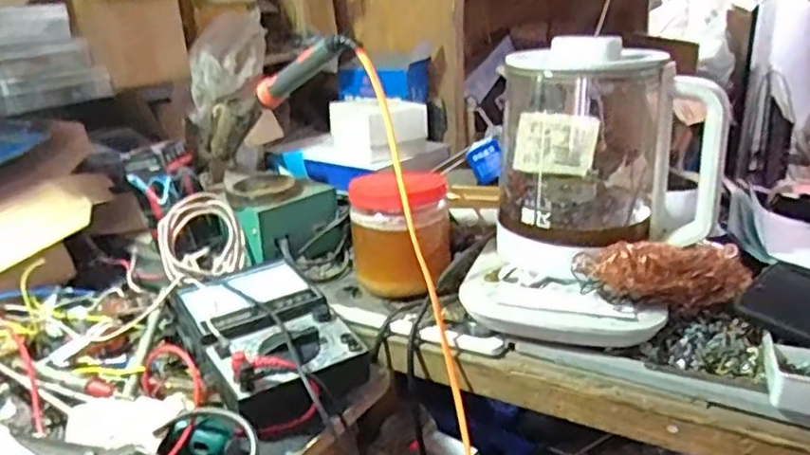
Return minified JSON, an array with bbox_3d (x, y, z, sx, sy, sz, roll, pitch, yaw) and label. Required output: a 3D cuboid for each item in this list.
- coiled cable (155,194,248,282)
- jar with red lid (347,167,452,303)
[{"bbox_3d":[-0.213,0.008,0.681,0.083,0.088,0.031,-8,-13,-33],"label":"coiled cable"},{"bbox_3d":[-0.005,0.009,0.625,0.094,0.104,0.078,-2,21,1],"label":"jar with red lid"}]

